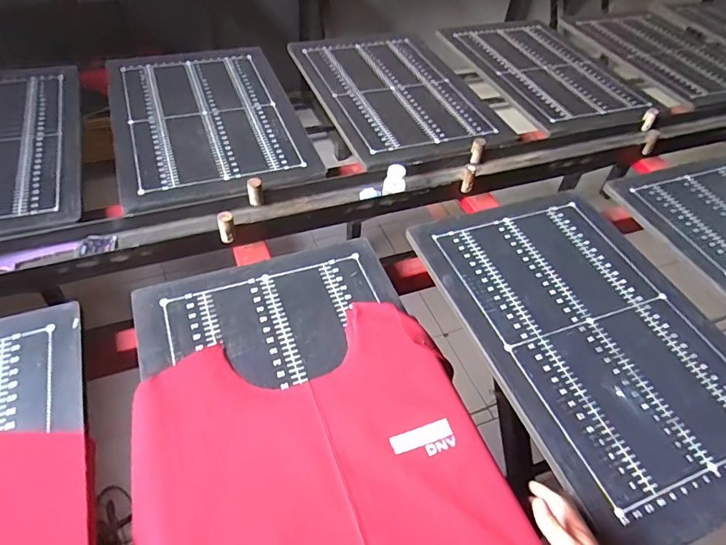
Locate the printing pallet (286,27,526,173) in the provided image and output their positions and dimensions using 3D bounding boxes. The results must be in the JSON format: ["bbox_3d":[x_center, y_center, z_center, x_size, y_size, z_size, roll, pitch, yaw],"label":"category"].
[{"bbox_3d":[0.083,-0.478,1.238,0.406,0.026,0.699,-12,50,-17],"label":"printing pallet"}]

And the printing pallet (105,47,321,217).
[{"bbox_3d":[-0.362,-0.372,1.111,0.392,0.025,0.627,-13,50,-18],"label":"printing pallet"}]

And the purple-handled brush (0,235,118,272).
[{"bbox_3d":[-0.534,-0.025,0.783,0.245,0.012,0.043,-12,50,-18],"label":"purple-handled brush"}]

